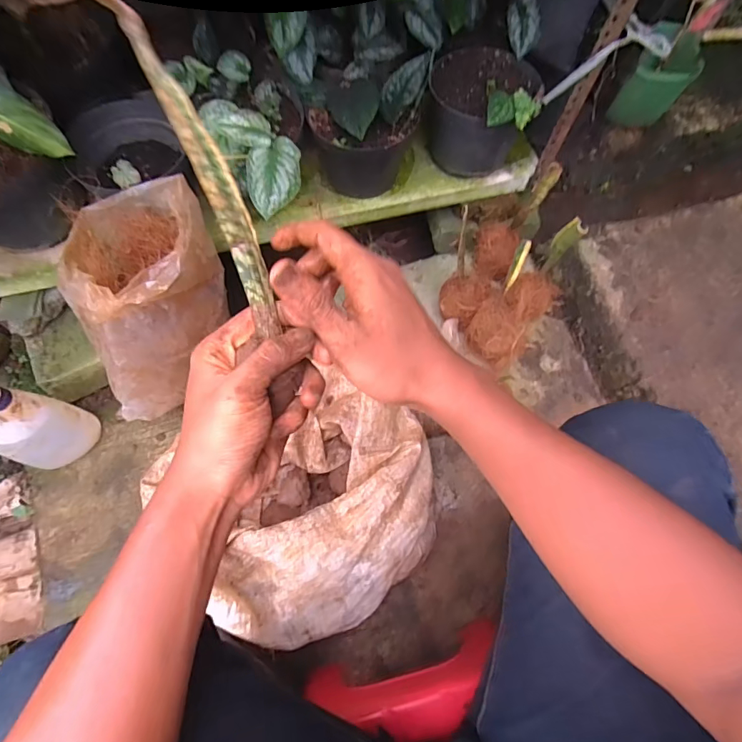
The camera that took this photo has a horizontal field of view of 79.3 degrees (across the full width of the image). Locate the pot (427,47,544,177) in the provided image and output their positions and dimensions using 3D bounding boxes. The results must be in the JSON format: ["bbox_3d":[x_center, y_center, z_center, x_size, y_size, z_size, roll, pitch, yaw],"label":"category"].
[{"bbox_3d":[0.178,-0.440,0.761,0.158,0.121,0.151,0,70,-1],"label":"pot"}]

